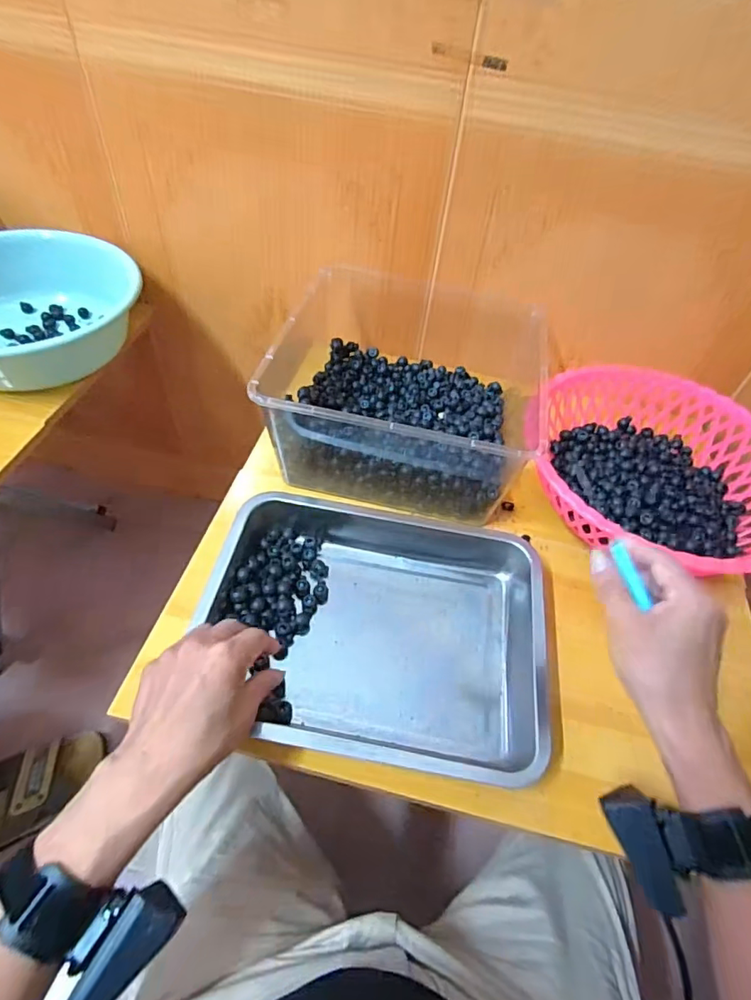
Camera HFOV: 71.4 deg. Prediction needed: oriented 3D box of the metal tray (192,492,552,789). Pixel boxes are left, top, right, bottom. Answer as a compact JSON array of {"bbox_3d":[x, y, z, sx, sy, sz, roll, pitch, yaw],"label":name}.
[{"bbox_3d":[0.002,0.106,0.507,0.304,0.052,0.268,10,50,2],"label":"metal tray"}]

